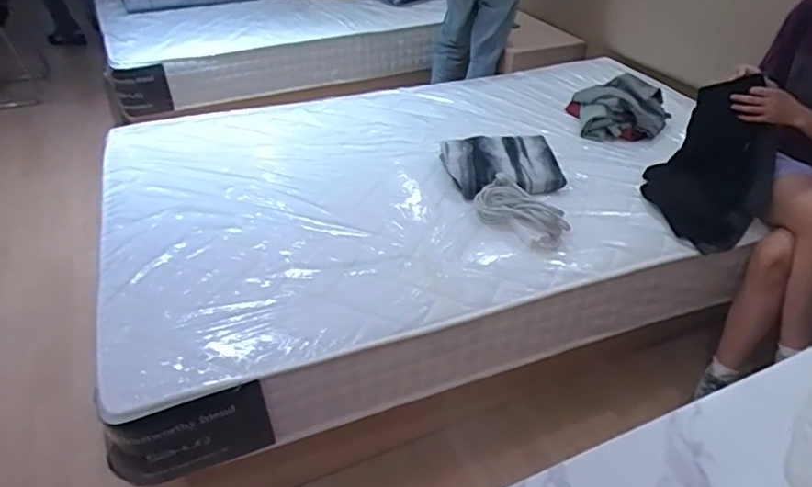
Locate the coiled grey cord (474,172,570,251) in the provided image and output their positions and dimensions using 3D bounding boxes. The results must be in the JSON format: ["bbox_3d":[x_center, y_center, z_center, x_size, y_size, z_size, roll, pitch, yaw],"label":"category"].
[{"bbox_3d":[0.279,-0.075,1.393,0.238,0.099,0.096,32,48,32],"label":"coiled grey cord"}]

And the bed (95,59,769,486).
[{"bbox_3d":[0.039,-0.135,1.667,1.693,0.294,1.117,-14,40,-18],"label":"bed"}]

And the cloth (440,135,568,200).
[{"bbox_3d":[0.271,-0.224,1.599,0.314,0.088,0.251,-6,39,-9],"label":"cloth"}]

